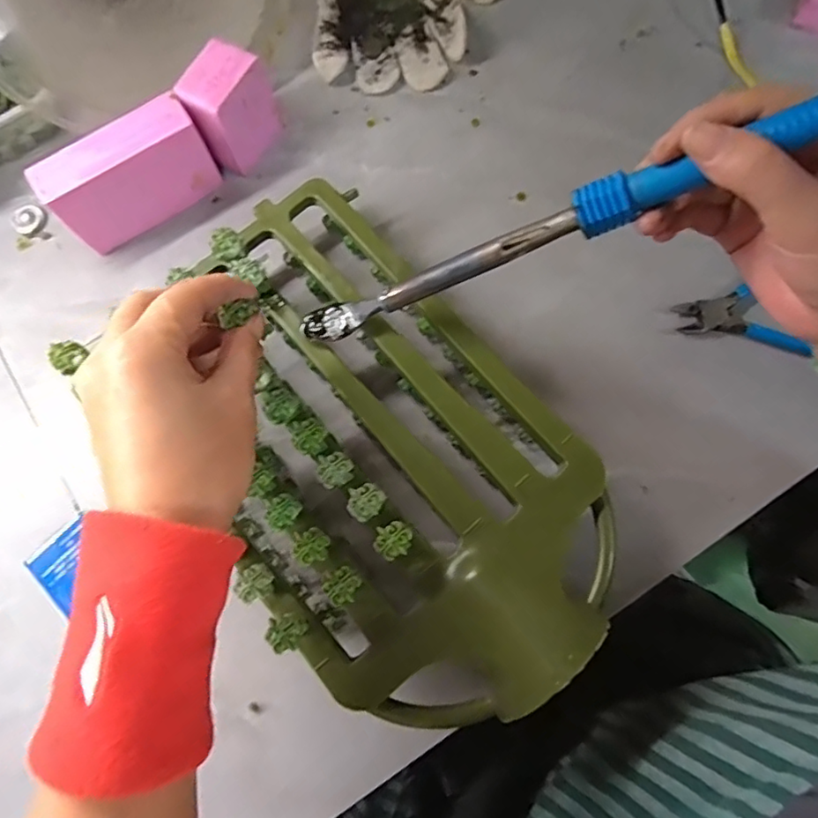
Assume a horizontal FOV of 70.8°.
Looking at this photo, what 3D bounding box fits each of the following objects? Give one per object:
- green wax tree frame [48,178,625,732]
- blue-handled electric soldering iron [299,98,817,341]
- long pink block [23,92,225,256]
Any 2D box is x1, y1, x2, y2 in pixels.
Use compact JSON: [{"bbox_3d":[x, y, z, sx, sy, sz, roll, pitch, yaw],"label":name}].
[{"bbox_3d":[-0.022,0.018,0.354,0.216,0.082,0.327,-41,79,-9],"label":"green wax tree frame"},{"bbox_3d":[0.067,-0.088,0.299,0.296,0.028,0.023,-17,74,29],"label":"blue-handled electric soldering iron"},{"bbox_3d":[-0.192,-0.161,0.404,0.106,0.068,0.035,-35,78,-8],"label":"long pink block"}]

